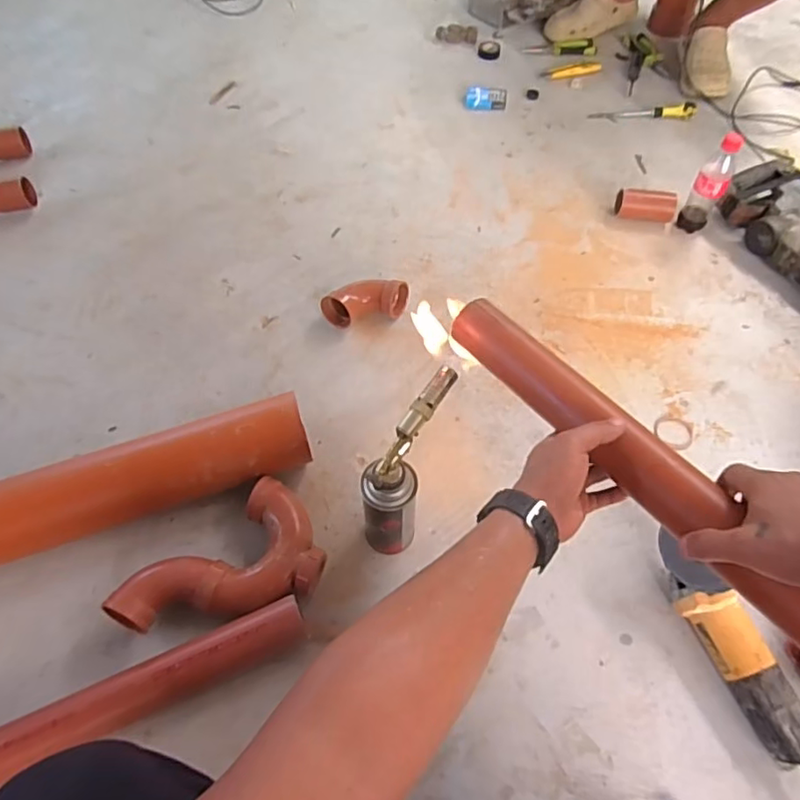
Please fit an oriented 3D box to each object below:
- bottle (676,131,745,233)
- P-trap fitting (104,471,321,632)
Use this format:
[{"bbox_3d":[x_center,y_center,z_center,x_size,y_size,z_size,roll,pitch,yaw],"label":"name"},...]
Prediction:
[{"bbox_3d":[0.580,-0.400,1.072,0.057,0.183,0.056,30,62,18],"label":"bottle"},{"bbox_3d":[-0.215,0.229,0.735,0.252,0.065,0.153,-39,68,-22],"label":"P-trap fitting"}]

